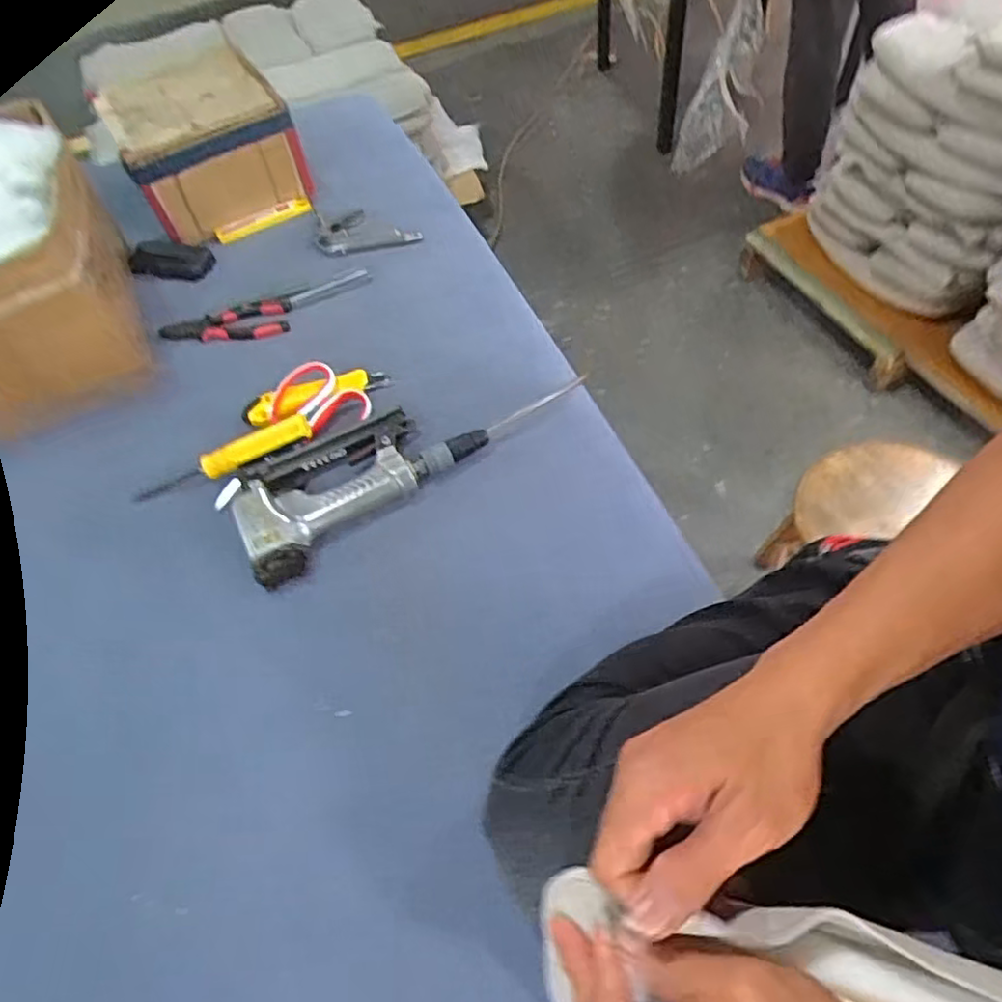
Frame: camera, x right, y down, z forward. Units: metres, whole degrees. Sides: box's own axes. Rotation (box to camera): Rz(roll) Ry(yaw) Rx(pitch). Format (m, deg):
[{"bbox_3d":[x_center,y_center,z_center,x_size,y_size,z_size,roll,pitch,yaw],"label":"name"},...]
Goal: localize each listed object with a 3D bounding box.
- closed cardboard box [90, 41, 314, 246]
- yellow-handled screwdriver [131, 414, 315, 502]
[{"bbox_3d":[-0.411,-0.494,0.951,0.219,0.121,0.234,-29,58,-13],"label":"closed cardboard box"},{"bbox_3d":[-0.285,-0.041,0.701,0.186,0.025,0.027,-23,57,7],"label":"yellow-handled screwdriver"}]

